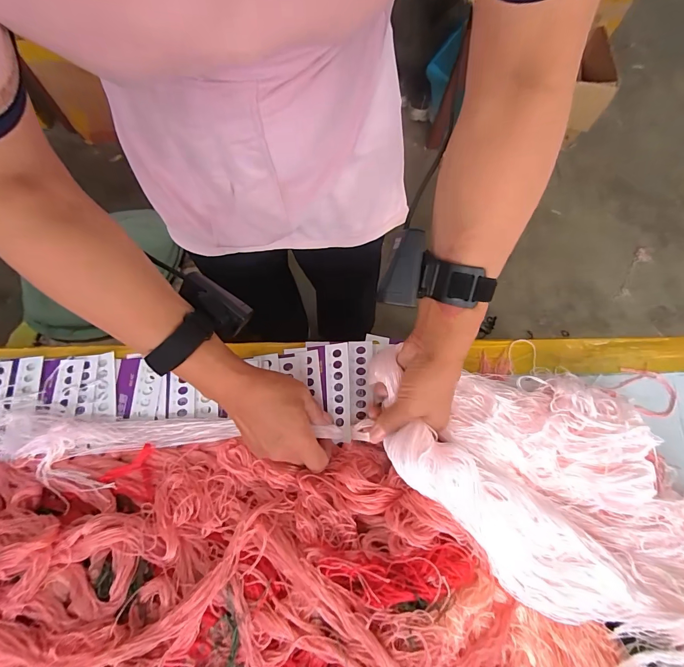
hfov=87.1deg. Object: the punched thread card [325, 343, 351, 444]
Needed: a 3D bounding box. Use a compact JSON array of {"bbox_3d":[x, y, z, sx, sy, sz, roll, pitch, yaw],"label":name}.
[{"bbox_3d":[-0.004,0.069,0.425,0.029,0.009,0.114,-9,75,23],"label":"punched thread card"}]

